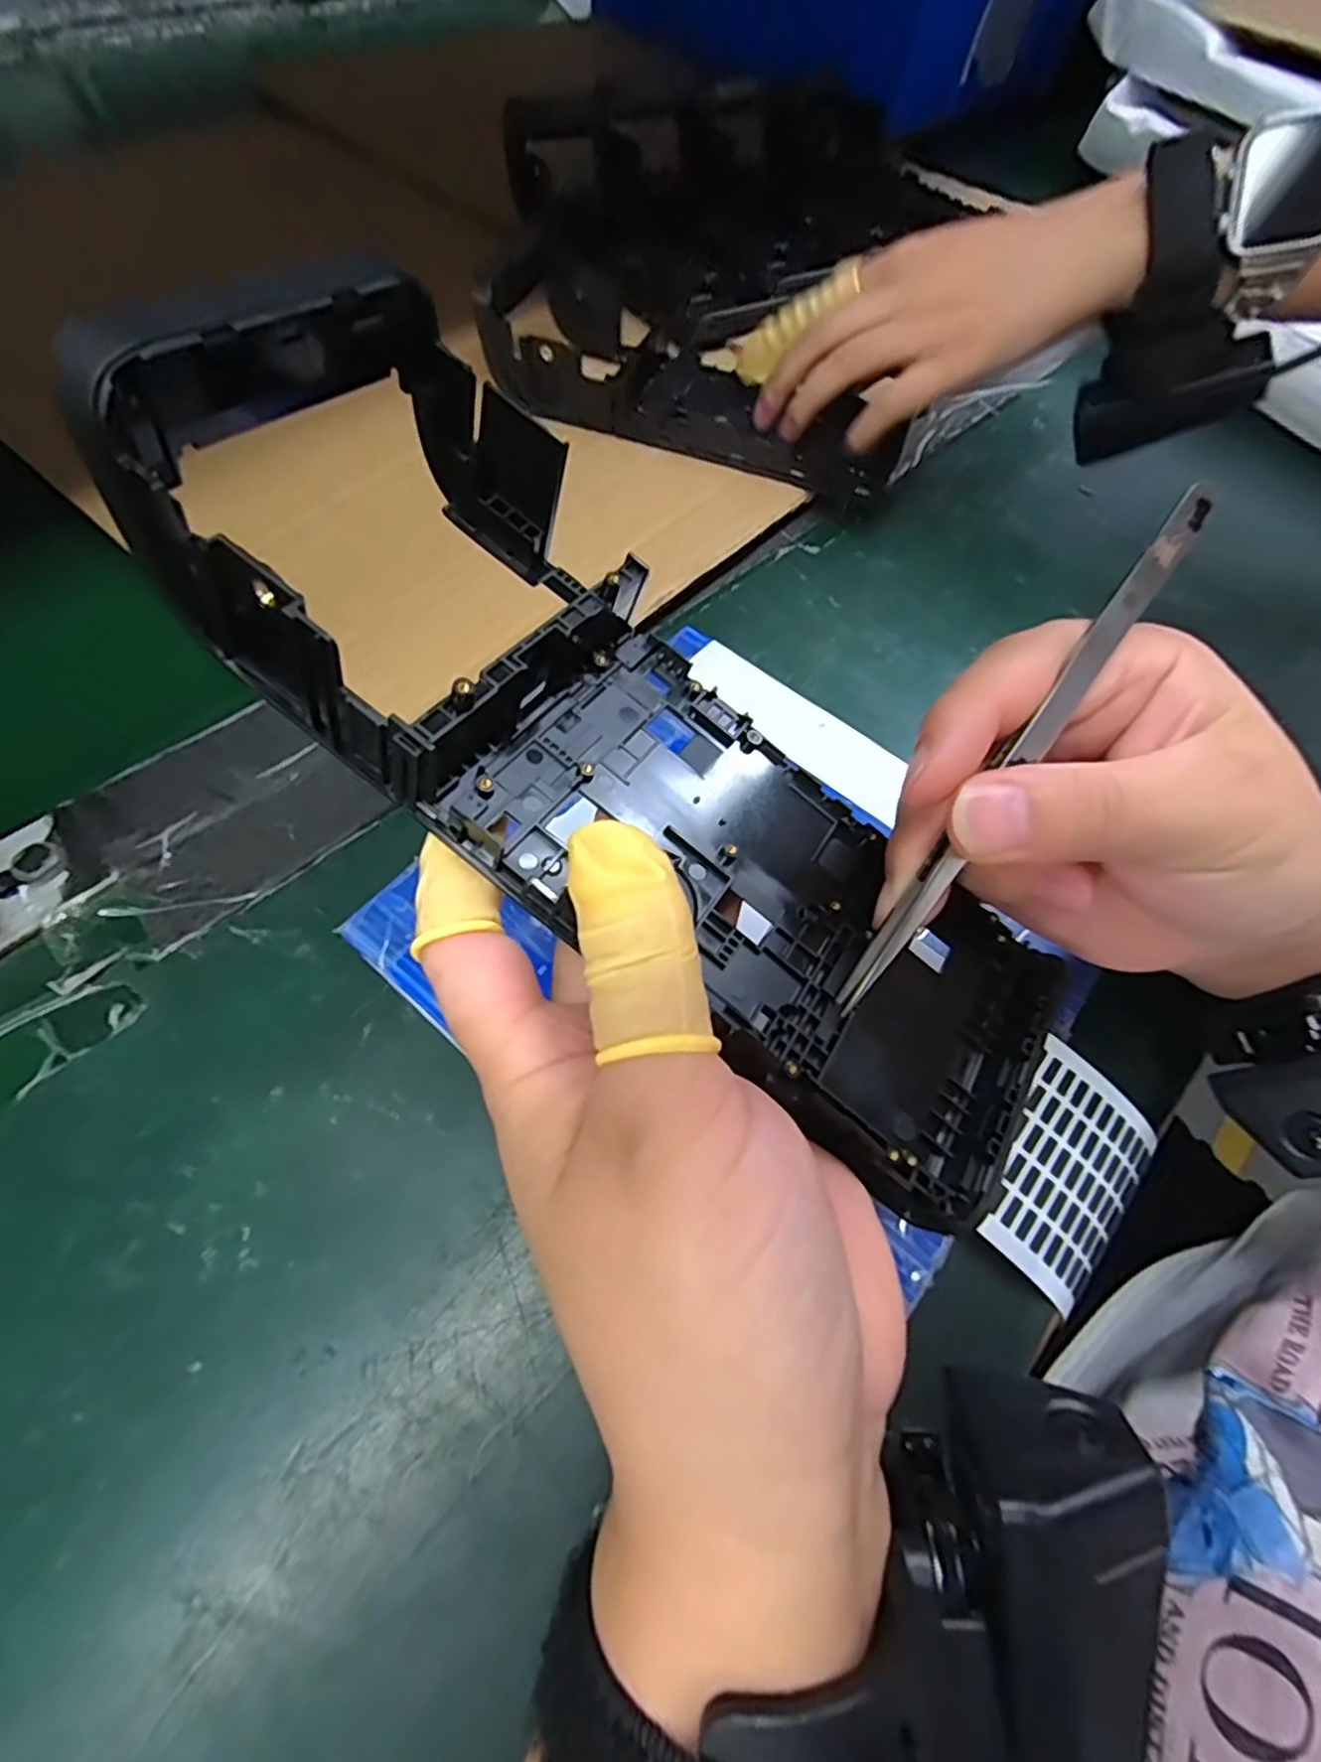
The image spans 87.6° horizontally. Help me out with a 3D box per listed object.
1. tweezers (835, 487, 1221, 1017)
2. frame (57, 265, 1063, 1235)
[{"bbox_3d":[0.077,-0.027,0.147,0.007,0.006,0.131,35,90,15],"label":"tweezers"},{"bbox_3d":[-0.002,-0.024,0.149,0.213,0.041,0.089,43,65,-7],"label":"frame"}]

